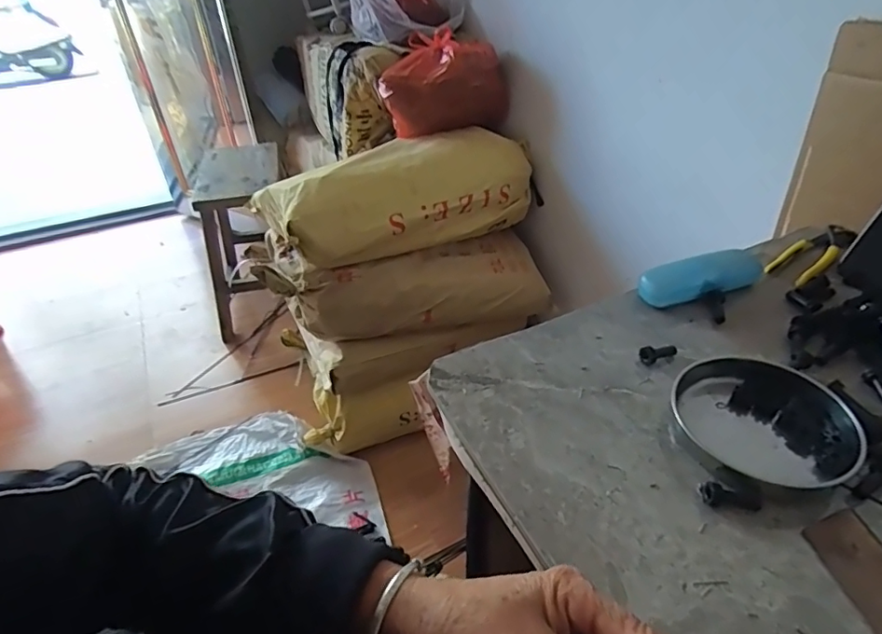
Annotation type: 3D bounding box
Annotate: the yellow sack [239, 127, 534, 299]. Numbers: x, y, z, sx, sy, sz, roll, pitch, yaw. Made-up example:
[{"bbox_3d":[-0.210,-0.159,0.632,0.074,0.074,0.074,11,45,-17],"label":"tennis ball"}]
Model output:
[{"bbox_3d":[-0.119,-0.273,1.233,0.618,0.214,0.331,-23,43,-25],"label":"yellow sack"}]

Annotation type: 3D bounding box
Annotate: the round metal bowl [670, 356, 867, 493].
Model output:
[{"bbox_3d":[0.275,0.087,0.450,0.137,0.029,0.134,-1,38,1],"label":"round metal bowl"}]

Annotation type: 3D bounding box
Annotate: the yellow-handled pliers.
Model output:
[{"bbox_3d":[0.468,-0.084,0.656,0.169,0.021,0.052,-28,46,-30],"label":"yellow-handled pliers"}]

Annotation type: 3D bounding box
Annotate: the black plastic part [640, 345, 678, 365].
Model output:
[{"bbox_3d":[0.219,0.034,0.530,0.038,0.015,0.017,-18,41,-19],"label":"black plastic part"}]

